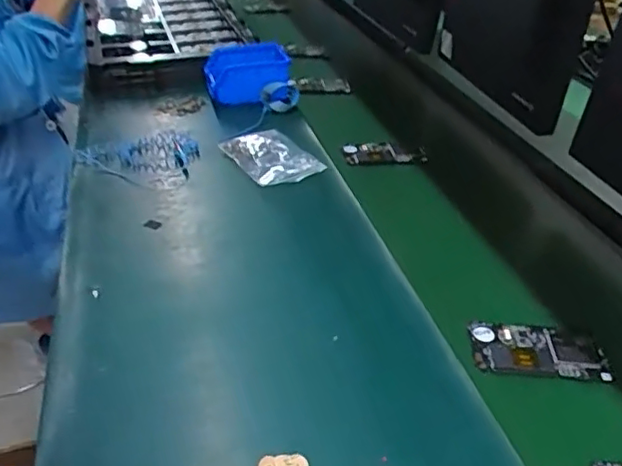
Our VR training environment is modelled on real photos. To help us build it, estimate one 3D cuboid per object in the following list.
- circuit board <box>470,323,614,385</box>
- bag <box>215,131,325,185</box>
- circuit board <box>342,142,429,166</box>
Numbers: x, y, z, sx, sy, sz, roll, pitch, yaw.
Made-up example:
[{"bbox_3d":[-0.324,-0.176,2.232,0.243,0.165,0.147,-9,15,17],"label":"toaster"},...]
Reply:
[{"bbox_3d":[0.219,0.113,0.580,0.124,0.012,0.067,5,33,1],"label":"circuit board"},{"bbox_3d":[-0.055,-0.113,0.846,0.096,0.030,0.136,-17,38,-30],"label":"bag"},{"bbox_3d":[0.111,-0.121,0.913,0.122,0.017,0.057,4,33,-1],"label":"circuit board"}]

